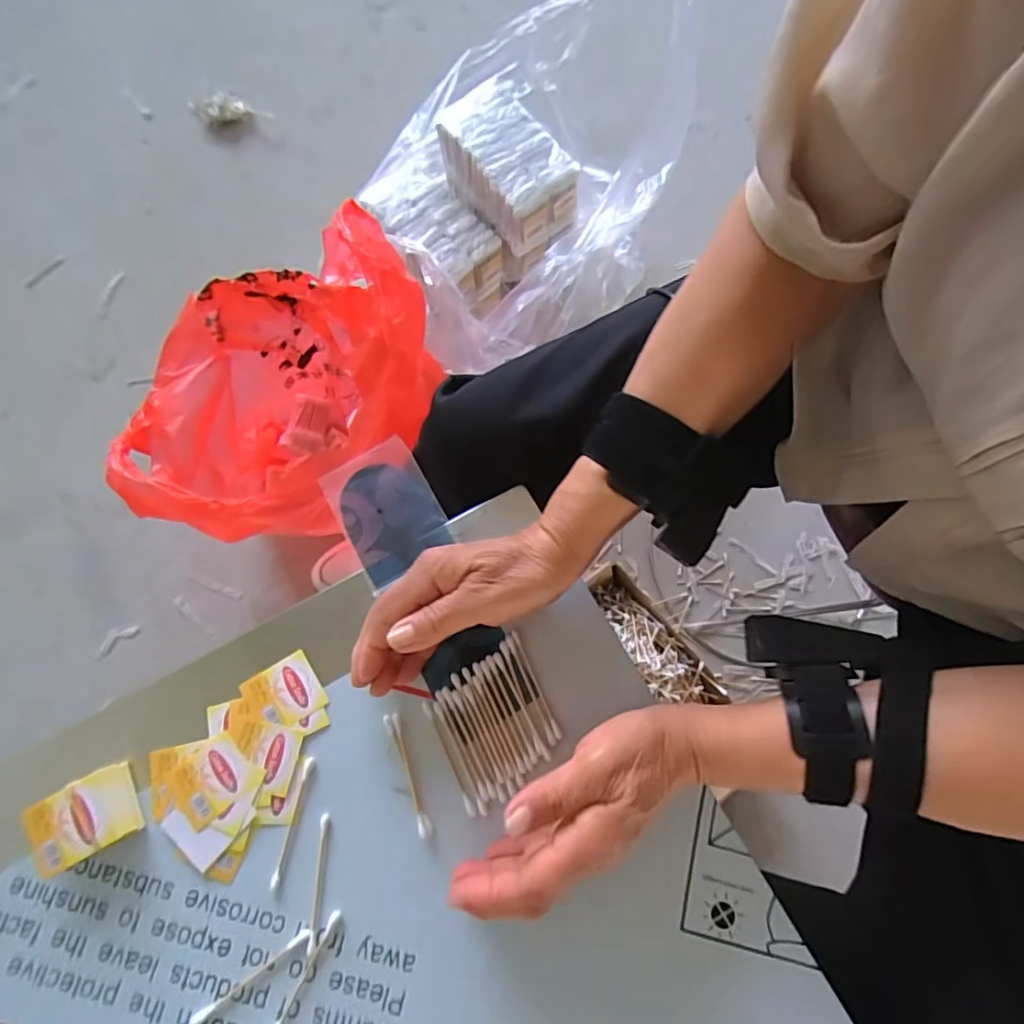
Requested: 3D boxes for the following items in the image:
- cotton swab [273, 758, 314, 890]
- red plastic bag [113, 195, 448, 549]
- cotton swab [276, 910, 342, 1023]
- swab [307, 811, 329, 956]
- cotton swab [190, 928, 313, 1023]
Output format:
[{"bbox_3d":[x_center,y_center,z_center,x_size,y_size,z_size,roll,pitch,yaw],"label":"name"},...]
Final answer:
[{"bbox_3d":[-0.133,0.187,0.331,0.005,0.004,0.072,12,74,2],"label":"cotton swab"},{"bbox_3d":[-0.269,-0.139,0.735,0.310,0.319,0.389,3,76,-1],"label":"red plastic bag"},{"bbox_3d":[-0.119,0.266,0.311,0.007,0.004,0.073,28,75,6],"label":"cotton swab"},{"bbox_3d":[-0.115,0.219,0.324,0.005,0.004,0.072,3,74,-1],"label":"swab"},{"bbox_3d":[-0.148,0.265,0.311,0.075,0.004,0.006,-34,78,-10],"label":"cotton swab"}]

